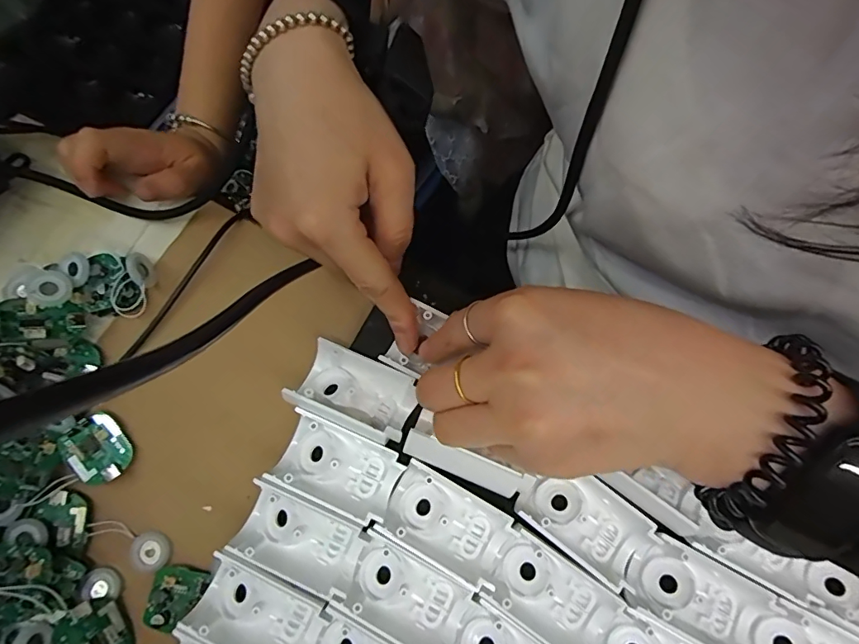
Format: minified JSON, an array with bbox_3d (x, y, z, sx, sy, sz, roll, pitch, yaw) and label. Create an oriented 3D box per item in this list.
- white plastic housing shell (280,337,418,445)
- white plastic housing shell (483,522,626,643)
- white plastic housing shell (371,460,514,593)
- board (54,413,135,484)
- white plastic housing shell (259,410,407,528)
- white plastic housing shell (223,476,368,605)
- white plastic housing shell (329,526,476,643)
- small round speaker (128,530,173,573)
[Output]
[{"bbox_3d":[-0.036,0.033,0.234,0.057,0.021,0.034,23,79,6],"label":"white plastic housing shell"},{"bbox_3d":[0.052,0.120,0.215,0.057,0.017,0.034,35,80,8],"label":"white plastic housing shell"},{"bbox_3d":[0.008,0.092,0.222,0.057,0.016,0.034,29,79,7],"label":"white plastic housing shell"},{"bbox_3d":[-0.176,0.068,0.255,0.030,0.009,0.034,-39,79,-7],"label":"board"},{"bbox_3d":[-0.044,0.068,0.228,0.056,0.016,0.036,22,79,6],"label":"white plastic housing shell"},{"bbox_3d":[-0.060,0.099,0.221,0.056,0.015,0.035,23,79,6],"label":"white plastic housing shell"},{"bbox_3d":[-0.012,0.120,0.215,0.053,0.017,0.037,28,79,7],"label":"white plastic housing shell"},{"bbox_3d":[-0.144,0.118,0.247,0.020,0.004,0.020,0,77,1],"label":"small round speaker"}]

